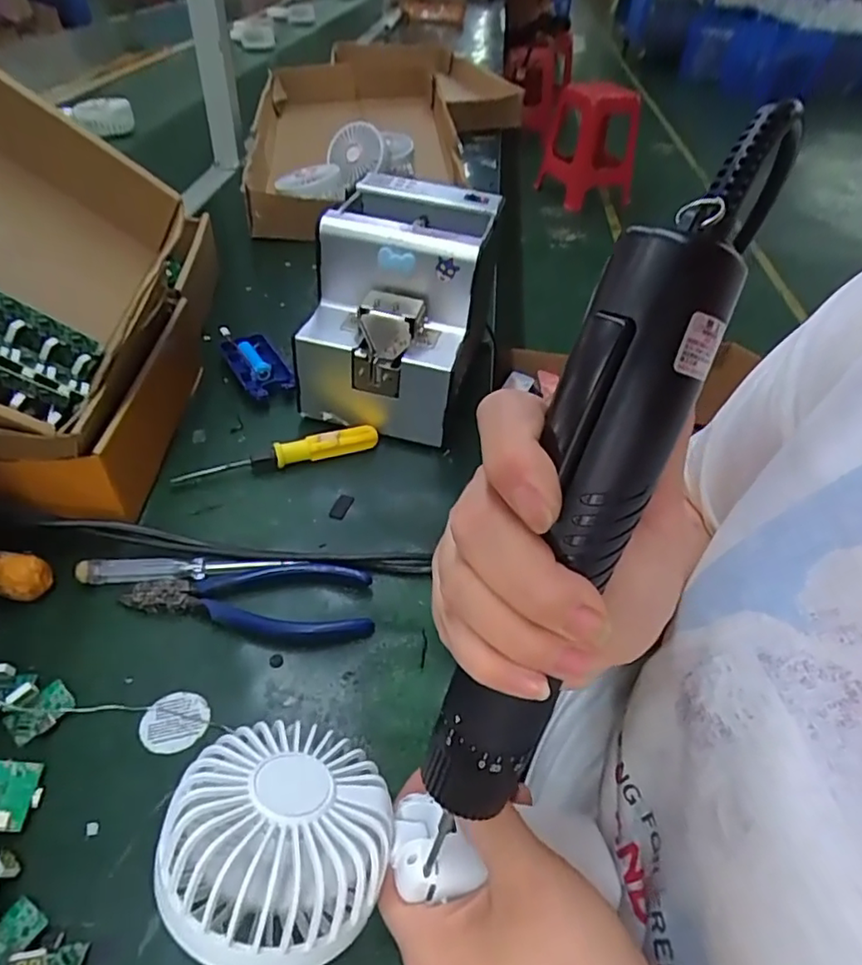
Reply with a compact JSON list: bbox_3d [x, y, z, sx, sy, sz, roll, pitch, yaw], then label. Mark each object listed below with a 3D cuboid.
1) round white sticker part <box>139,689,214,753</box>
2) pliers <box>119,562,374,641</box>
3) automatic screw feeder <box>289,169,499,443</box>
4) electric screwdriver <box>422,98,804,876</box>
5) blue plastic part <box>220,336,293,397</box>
[{"bbox_3d":[-0.137,0.127,0.318,0.034,0.004,0.032,2,44,-2],"label":"round white sticker part"},{"bbox_3d":[-0.111,0.071,0.371,0.147,0.013,0.052,3,44,-1],"label":"pliers"},{"bbox_3d":[-0.020,-0.147,0.509,0.140,0.150,0.176,10,44,6],"label":"automatic screw feeder"},{"bbox_3d":[0.047,0.007,0.188,0.035,0.241,0.034,23,15,15],"label":"electric screwdriver"},{"bbox_3d":[-0.159,-0.106,0.546,0.043,0.017,0.084,-21,49,-23],"label":"blue plastic part"}]

